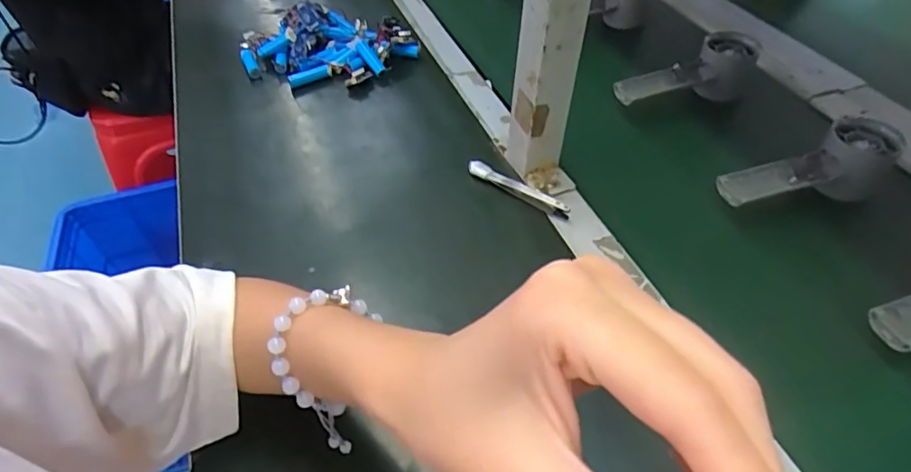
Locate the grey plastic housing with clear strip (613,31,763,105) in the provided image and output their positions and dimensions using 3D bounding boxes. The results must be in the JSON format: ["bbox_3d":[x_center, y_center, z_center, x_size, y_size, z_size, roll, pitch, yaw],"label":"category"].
[{"bbox_3d":[0.247,-0.169,0.602,0.157,0.060,0.053,-10,47,-5],"label":"grey plastic housing with clear strip"}]

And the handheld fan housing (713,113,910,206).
[{"bbox_3d":[0.310,-0.053,0.490,0.158,0.054,0.051,-18,48,-13],"label":"handheld fan housing"}]

